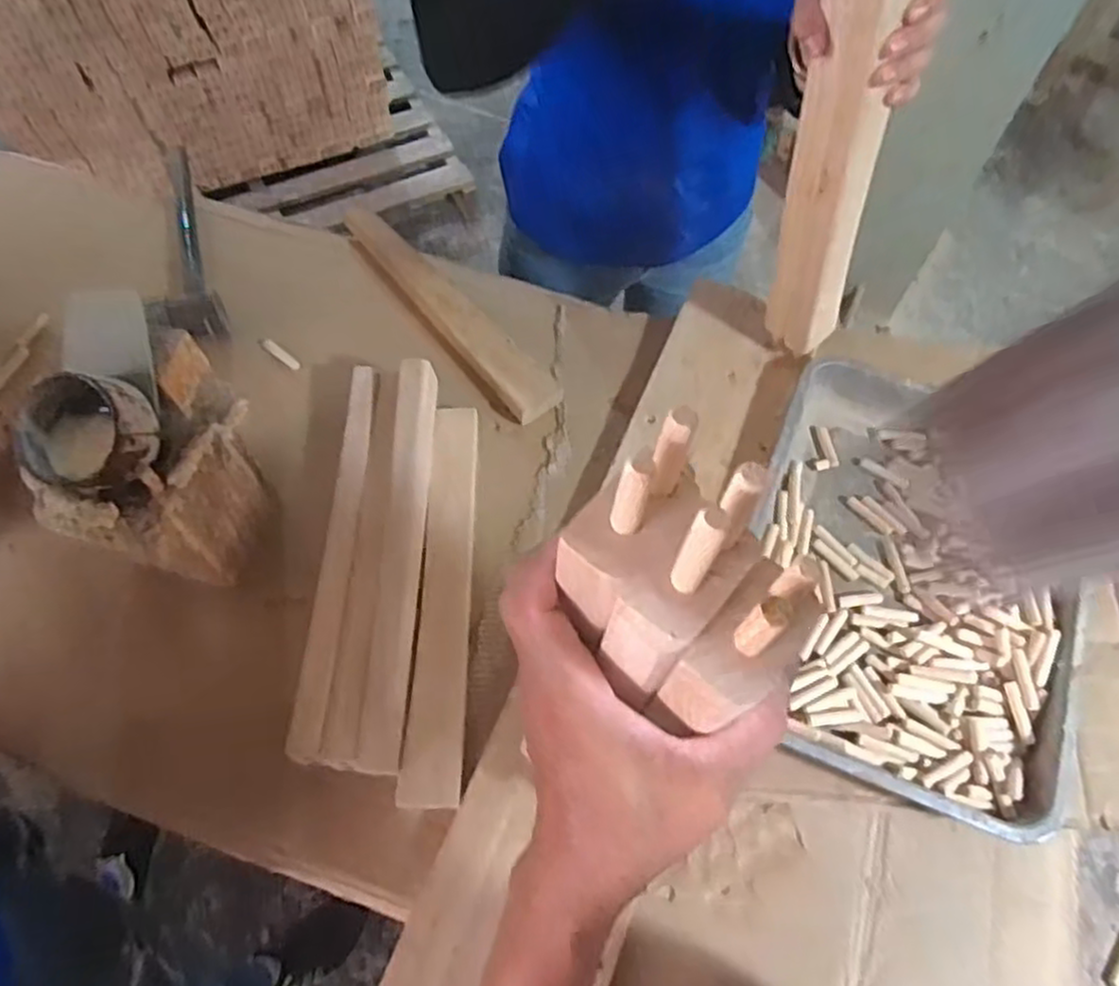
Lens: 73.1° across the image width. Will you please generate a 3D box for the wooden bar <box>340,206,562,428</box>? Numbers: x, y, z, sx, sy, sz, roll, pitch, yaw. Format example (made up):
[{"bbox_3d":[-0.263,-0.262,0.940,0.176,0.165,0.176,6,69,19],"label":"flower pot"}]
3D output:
[{"bbox_3d":[-0.128,-0.212,0.831,0.056,0.026,0.360,-36,69,-18],"label":"wooden bar"}]

